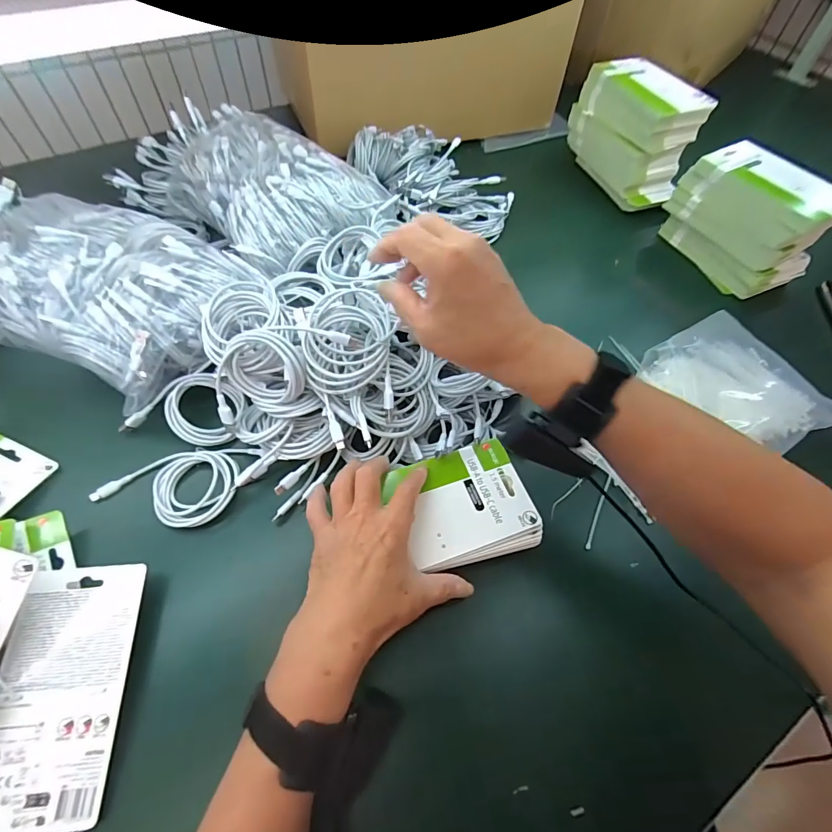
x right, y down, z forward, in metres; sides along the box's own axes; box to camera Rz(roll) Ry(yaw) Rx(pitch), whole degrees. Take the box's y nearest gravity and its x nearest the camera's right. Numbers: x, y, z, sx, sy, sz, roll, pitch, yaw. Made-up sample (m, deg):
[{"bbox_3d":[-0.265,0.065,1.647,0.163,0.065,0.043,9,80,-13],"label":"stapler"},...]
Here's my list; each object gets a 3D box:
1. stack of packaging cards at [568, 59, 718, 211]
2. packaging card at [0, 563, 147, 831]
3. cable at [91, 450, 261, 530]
[{"bbox_3d":[0.345,-0.452,0.694,0.097,0.148,0.186,-18,60,-14],"label":"stack of packaging cards"},{"bbox_3d":[-0.289,0.221,0.353,0.099,0.019,0.183,-2,58,-5],"label":"packaging card"},{"bbox_3d":[-0.253,0.075,0.456,0.160,0.018,0.081,-4,58,-6],"label":"cable"}]

